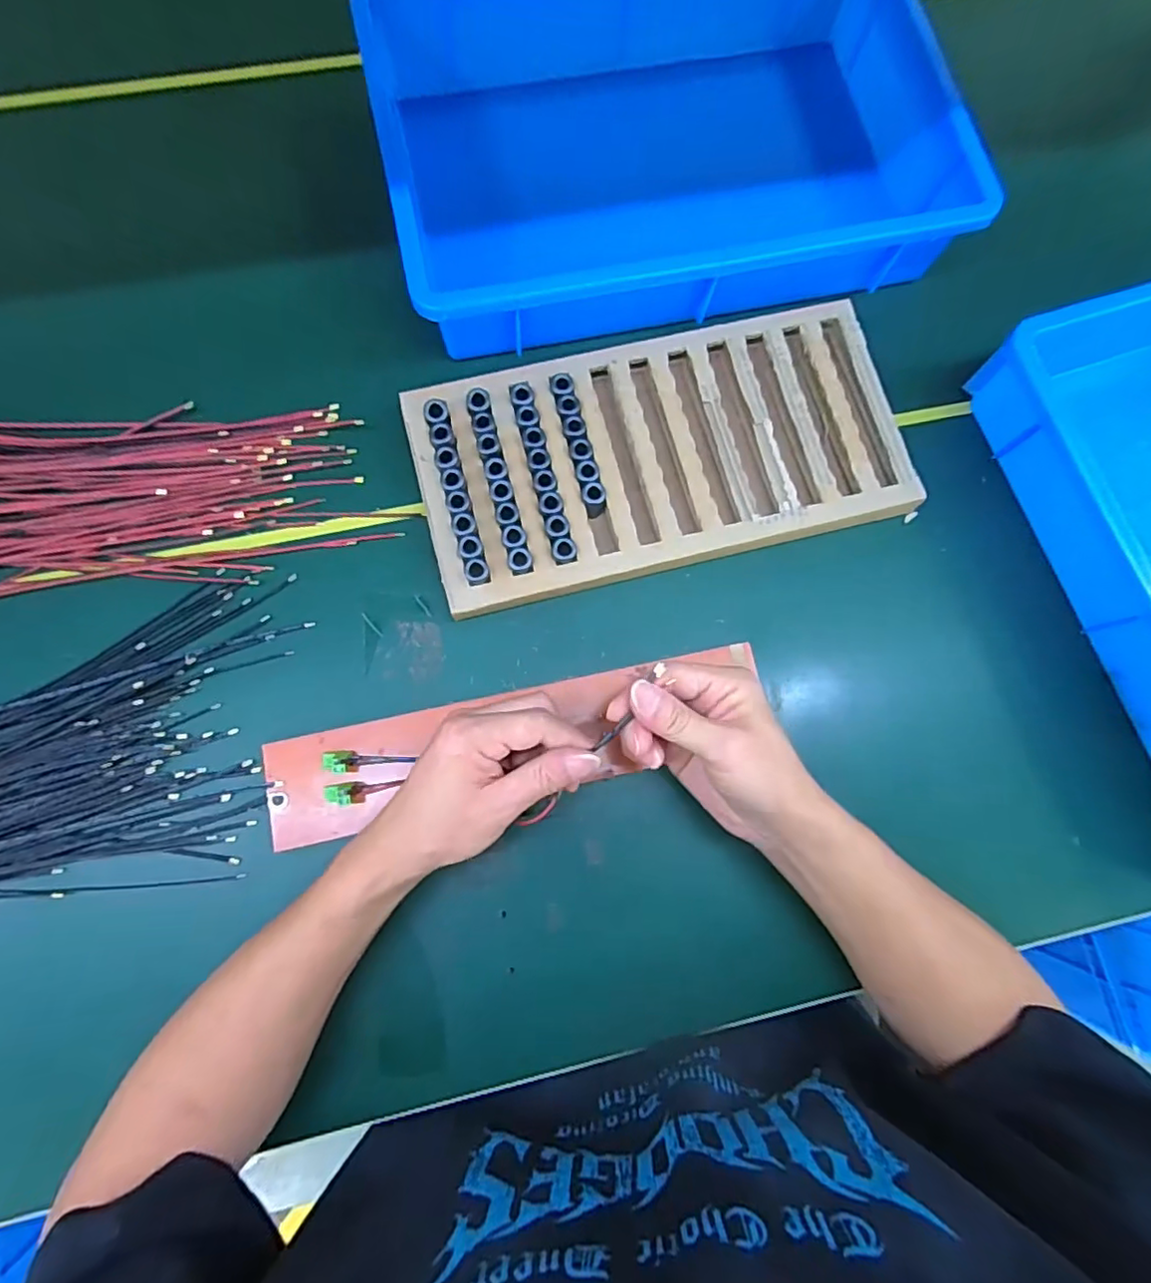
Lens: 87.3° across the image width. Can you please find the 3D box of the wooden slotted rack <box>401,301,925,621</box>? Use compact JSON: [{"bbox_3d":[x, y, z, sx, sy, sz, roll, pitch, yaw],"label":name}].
[{"bbox_3d":[0.066,-0.141,0.456,0.354,0.029,0.178,-13,82,-5],"label":"wooden slotted rack"}]

